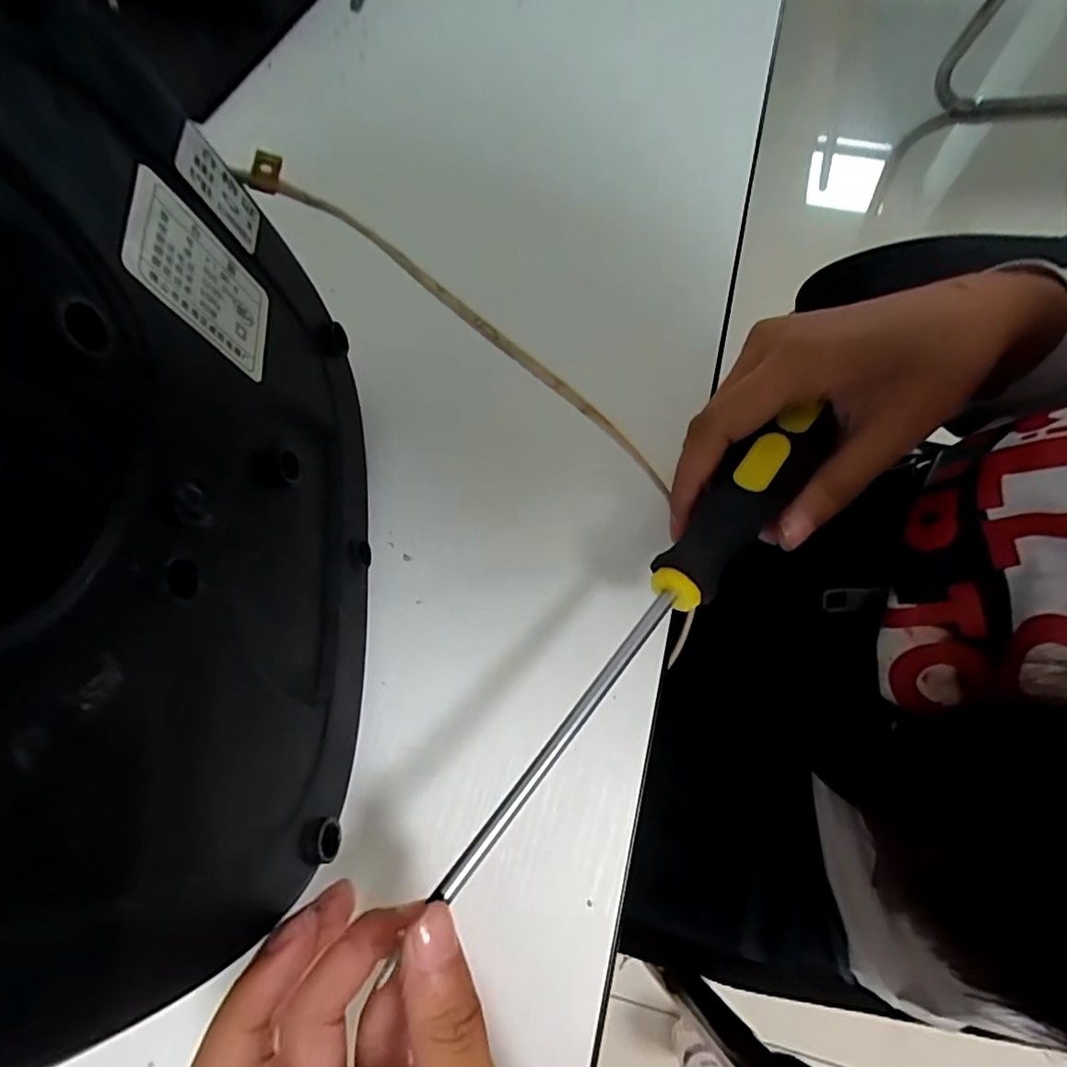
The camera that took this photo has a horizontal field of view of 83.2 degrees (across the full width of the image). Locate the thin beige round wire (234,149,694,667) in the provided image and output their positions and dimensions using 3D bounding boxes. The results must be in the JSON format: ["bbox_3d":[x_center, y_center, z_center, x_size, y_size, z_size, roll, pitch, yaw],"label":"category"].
[{"bbox_3d":[-0.011,-0.047,0.218,0.224,0.015,0.054,42,77,-10],"label":"thin beige round wire"}]

